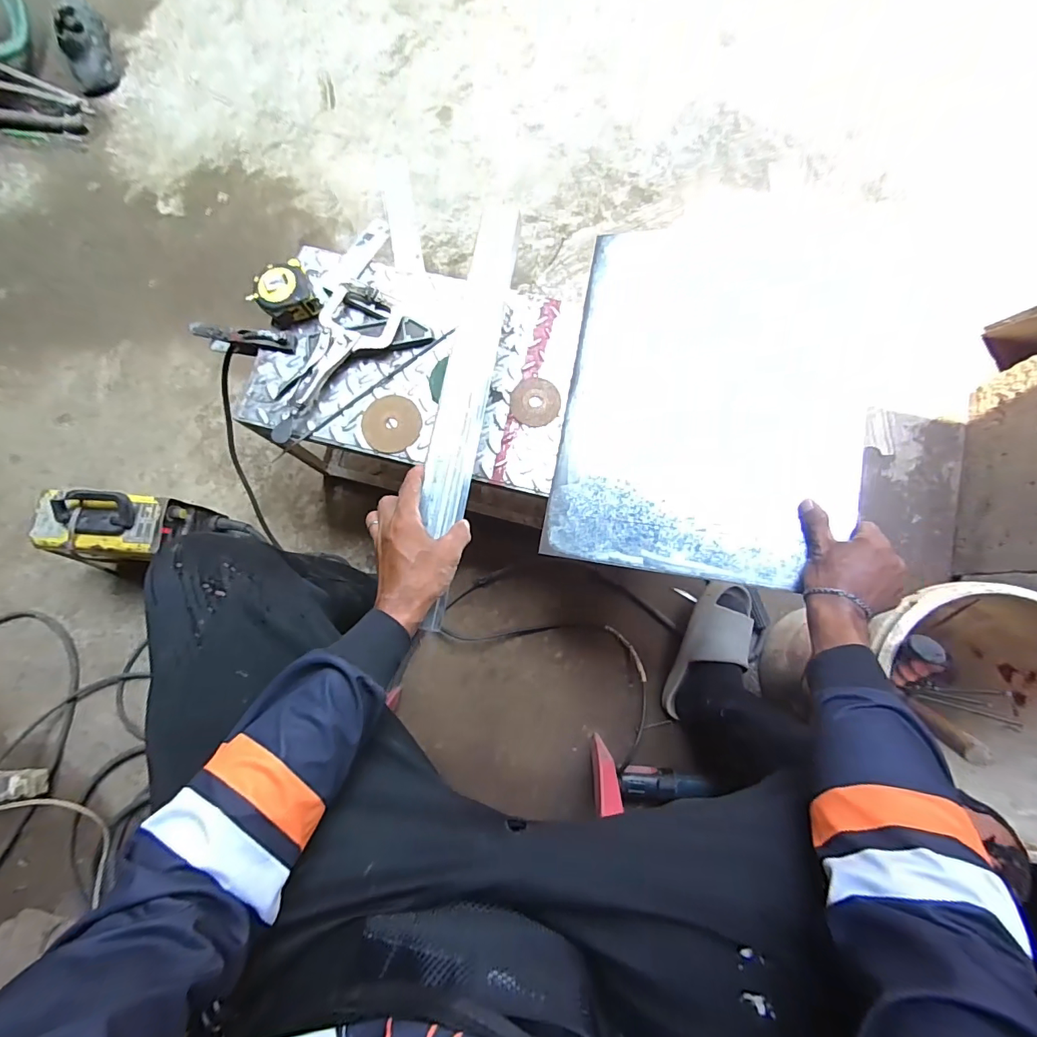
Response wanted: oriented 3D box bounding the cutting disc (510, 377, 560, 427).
[{"bbox_3d":[0.024,-0.166,0.652,0.071,0.011,0.071,0,80,2],"label":"cutting disc"}]

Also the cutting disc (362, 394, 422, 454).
[{"bbox_3d":[-0.182,-0.137,0.657,0.082,0.004,0.083,1,81,0],"label":"cutting disc"}]

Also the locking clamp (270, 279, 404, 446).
[{"bbox_3d":[-0.263,-0.220,0.657,0.119,0.026,0.256,21,82,6],"label":"locking clamp"}]

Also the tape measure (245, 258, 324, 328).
[{"bbox_3d":[-0.346,-0.330,0.670,0.084,0.039,0.083,-28,80,-2],"label":"tape measure"}]

